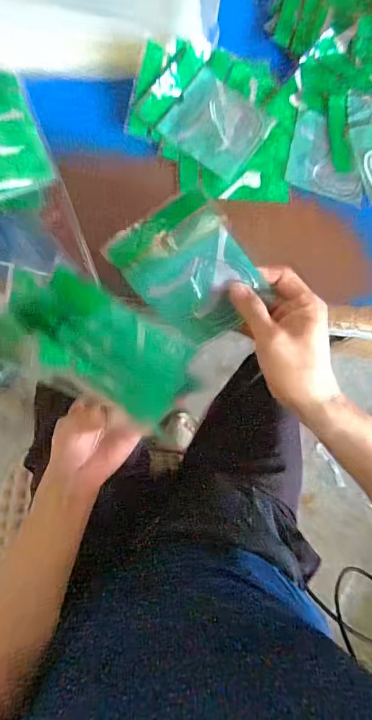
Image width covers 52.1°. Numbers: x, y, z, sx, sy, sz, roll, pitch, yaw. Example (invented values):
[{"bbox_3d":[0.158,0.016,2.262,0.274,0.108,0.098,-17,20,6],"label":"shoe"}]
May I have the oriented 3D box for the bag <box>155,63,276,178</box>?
[{"bbox_3d":[0.038,-0.281,0.453,0.106,0.007,0.108,37,81,-1],"label":"bag"}]

